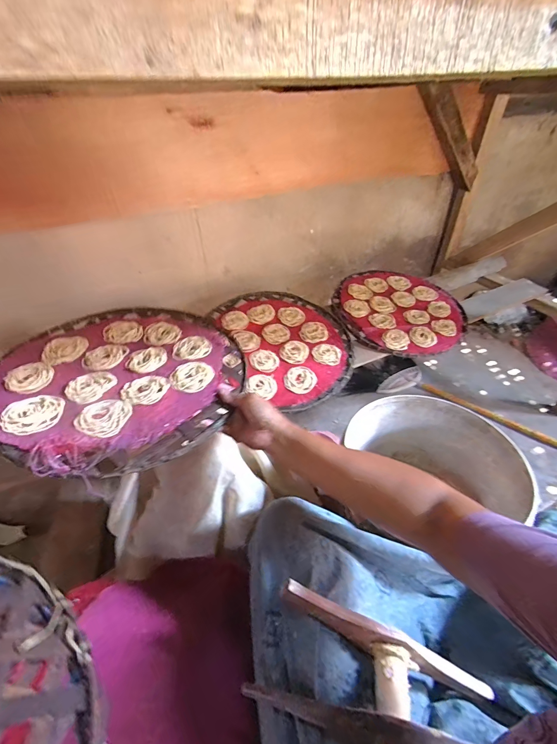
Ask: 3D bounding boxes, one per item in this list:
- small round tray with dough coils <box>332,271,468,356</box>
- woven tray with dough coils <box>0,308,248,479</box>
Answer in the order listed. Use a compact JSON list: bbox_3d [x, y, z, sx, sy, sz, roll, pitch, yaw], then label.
[{"bbox_3d":[0.361,-0.196,0.962,0.364,0.070,0.379,-2,41,1],"label":"small round tray with dough coils"},{"bbox_3d":[-0.265,-0.005,0.557,0.392,0.066,0.389,14,43,18],"label":"woven tray with dough coils"}]

